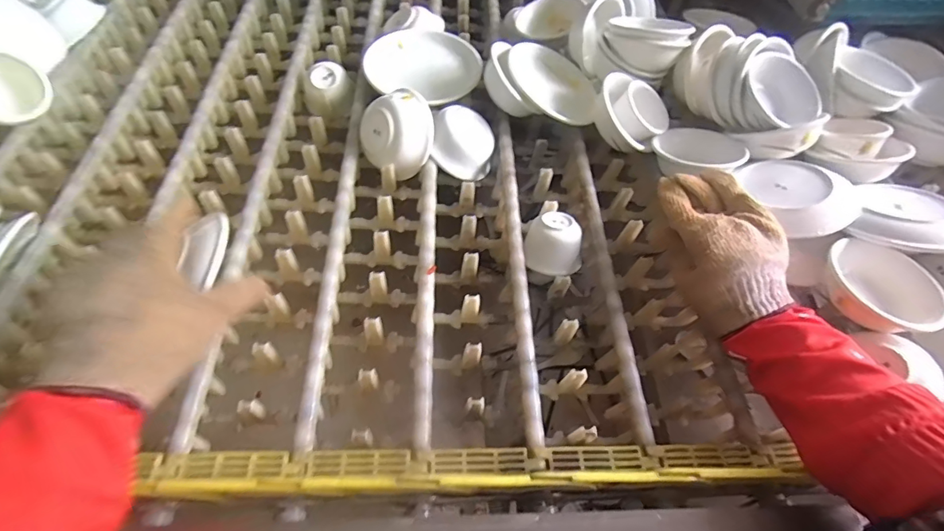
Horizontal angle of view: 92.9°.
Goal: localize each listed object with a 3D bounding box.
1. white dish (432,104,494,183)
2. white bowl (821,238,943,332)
[{"bbox_3d":[-0.014,-0.161,0.609,0.096,0.046,0.098,11,73,-40],"label":"white dish"},{"bbox_3d":[0.432,0.026,0.479,0.101,0.043,0.110,0,57,0],"label":"white bowl"}]

